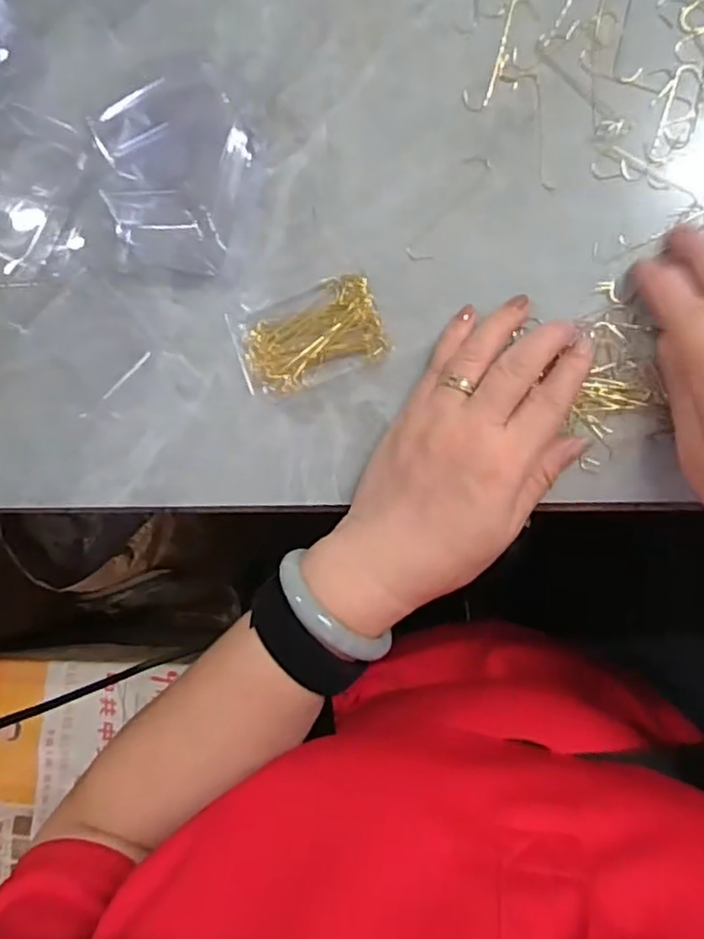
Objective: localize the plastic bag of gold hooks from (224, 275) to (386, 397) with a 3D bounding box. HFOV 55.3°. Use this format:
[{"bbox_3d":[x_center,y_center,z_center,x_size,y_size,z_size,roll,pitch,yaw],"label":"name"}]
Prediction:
[{"bbox_3d":[-0.023,-0.071,0.356,0.076,0.008,0.050,-19,85,7],"label":"plastic bag of gold hooks"}]

